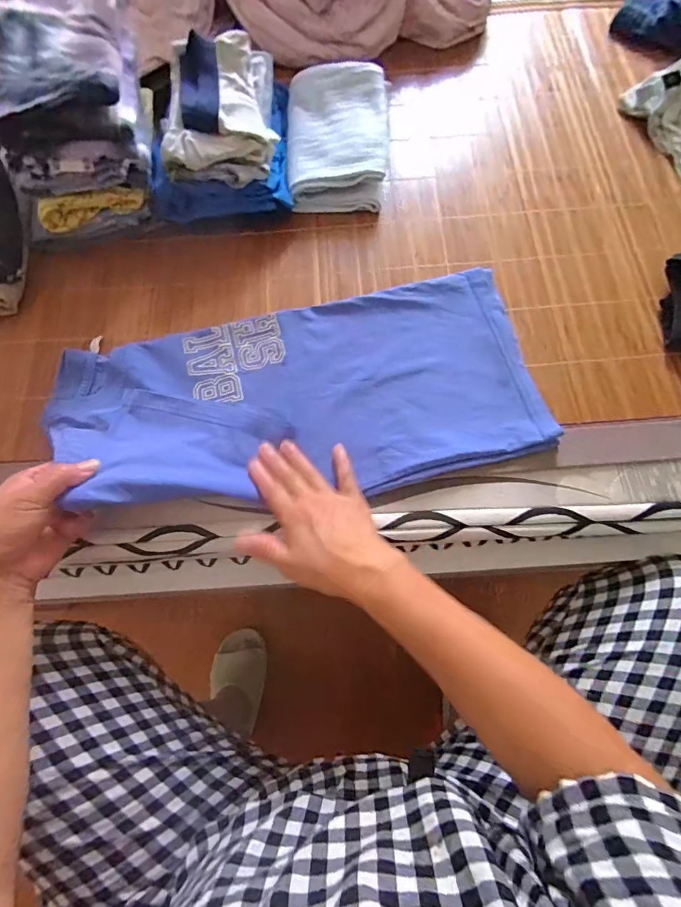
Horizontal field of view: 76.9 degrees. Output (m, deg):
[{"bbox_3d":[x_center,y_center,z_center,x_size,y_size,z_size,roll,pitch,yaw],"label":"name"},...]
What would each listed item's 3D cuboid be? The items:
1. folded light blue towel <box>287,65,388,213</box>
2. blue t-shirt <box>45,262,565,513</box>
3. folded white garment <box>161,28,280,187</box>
[{"bbox_3d":[-0.003,-0.401,0.544,0.126,0.061,0.188,0,71,0],"label":"folded light blue towel"},{"bbox_3d":[-0.045,-0.059,0.441,0.484,0.027,0.222,-11,70,-4],"label":"blue t-shirt"},{"bbox_3d":[-0.137,-0.398,0.493,0.121,0.063,0.190,-2,72,1],"label":"folded white garment"}]

